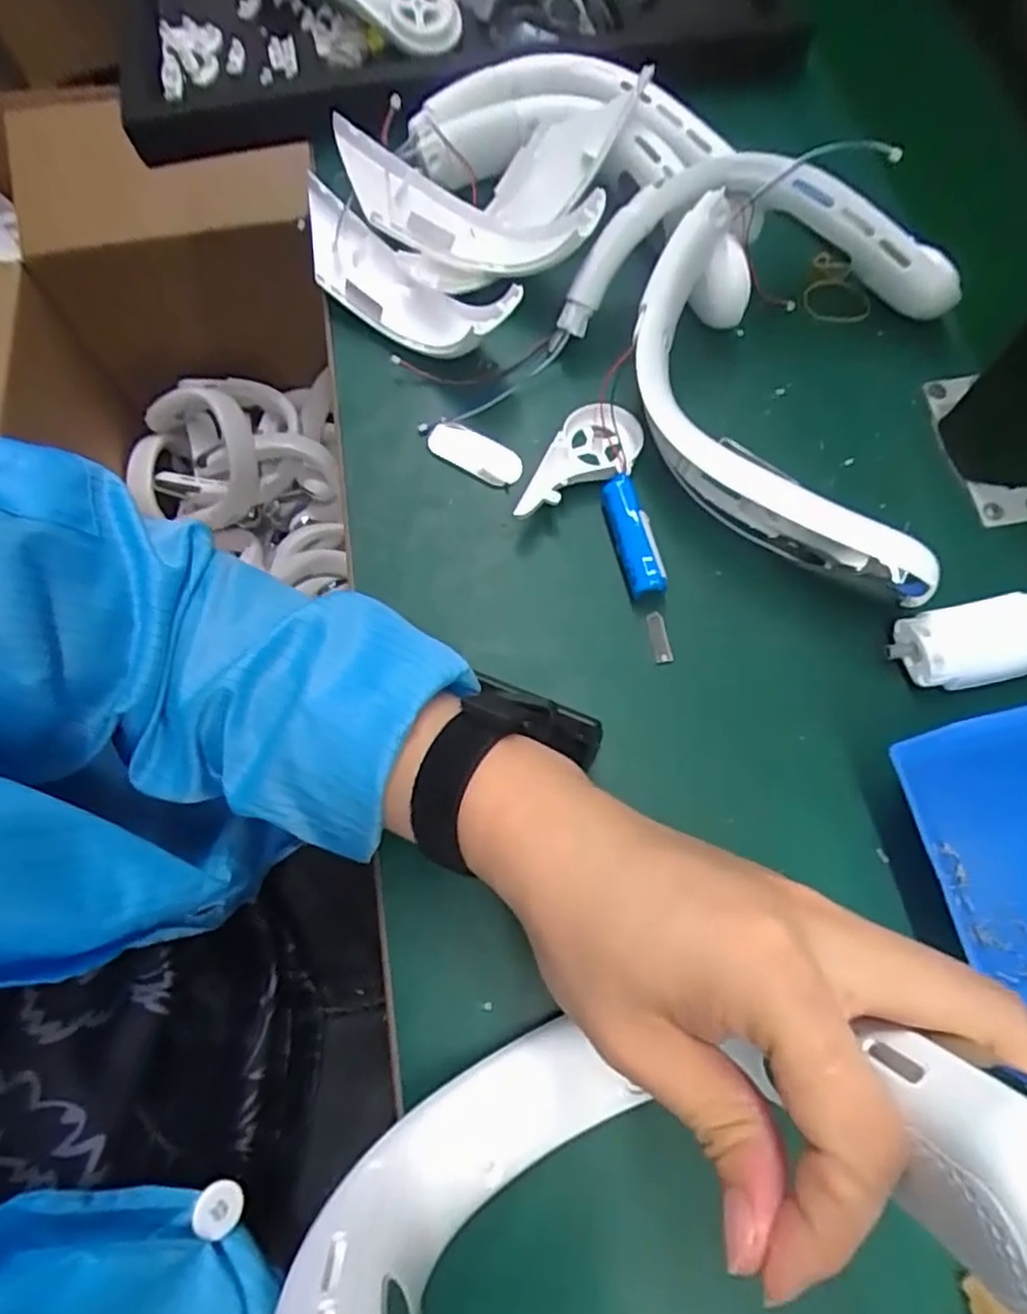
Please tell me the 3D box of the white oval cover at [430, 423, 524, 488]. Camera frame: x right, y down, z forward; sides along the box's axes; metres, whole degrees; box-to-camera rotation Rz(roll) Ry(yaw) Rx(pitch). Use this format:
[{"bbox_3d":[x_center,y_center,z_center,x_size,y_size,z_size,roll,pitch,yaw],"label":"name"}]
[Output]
[{"bbox_3d":[-0.024,-0.122,0.418,0.059,0.008,0.024,28,70,8],"label":"white oval cover"}]

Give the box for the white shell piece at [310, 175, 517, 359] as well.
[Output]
[{"bbox_3d":[-0.080,-0.242,0.444,0.191,0.055,0.057,41,75,14],"label":"white shell piece"}]

